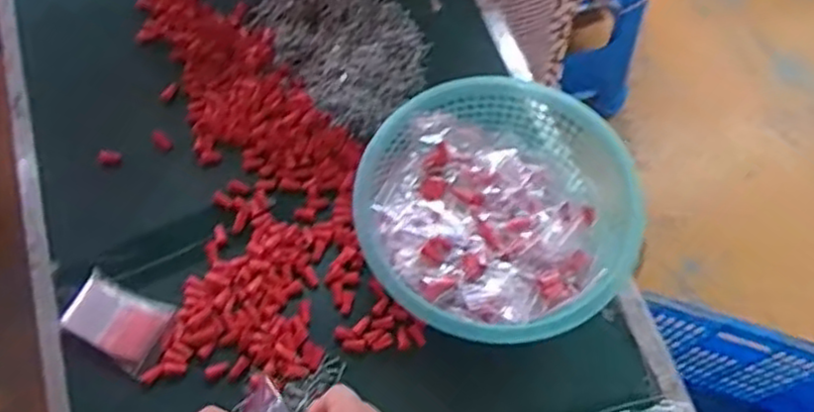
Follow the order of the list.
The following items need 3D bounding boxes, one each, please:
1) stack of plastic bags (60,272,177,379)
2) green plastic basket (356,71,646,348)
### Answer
[{"bbox_3d":[-0.298,0.119,0.729,0.104,0.015,0.072,23,67,10],"label":"stack of plastic bags"},{"bbox_3d":[0.092,0.004,0.721,0.262,0.081,0.266,0,65,-1],"label":"green plastic basket"}]

